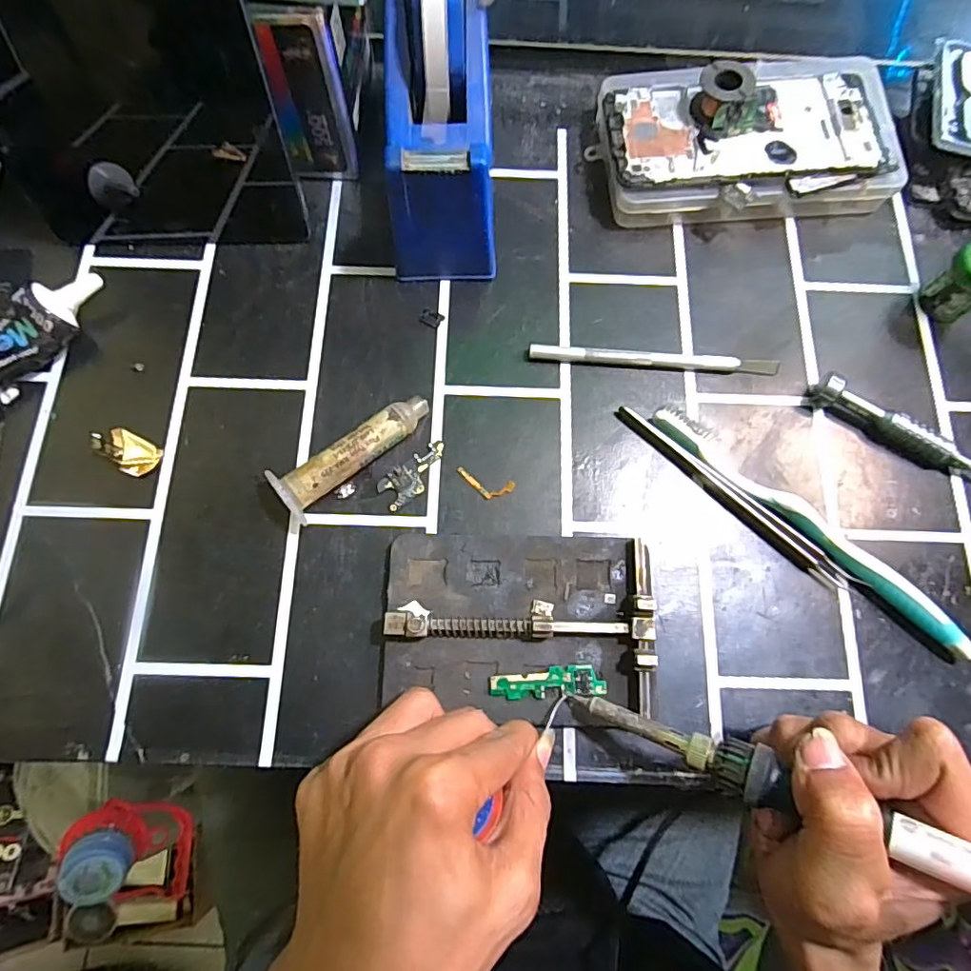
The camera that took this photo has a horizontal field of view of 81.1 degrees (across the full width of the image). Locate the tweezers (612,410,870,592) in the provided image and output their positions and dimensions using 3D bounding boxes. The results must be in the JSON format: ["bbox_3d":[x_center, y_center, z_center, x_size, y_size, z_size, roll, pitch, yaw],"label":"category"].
[{"bbox_3d":[0.130,0.006,0.296,0.144,0.009,0.011,39,77,9],"label":"tweezers"}]

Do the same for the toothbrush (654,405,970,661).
[{"bbox_3d":[0.163,0.020,0.291,0.184,0.013,0.015,40,77,9],"label":"toothbrush"}]

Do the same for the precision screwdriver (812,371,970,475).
[{"bbox_3d":[0.230,-0.027,0.305,0.109,0.018,0.018,31,76,7],"label":"precision screwdriver"}]

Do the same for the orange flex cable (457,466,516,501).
[{"bbox_3d":[-0.001,0.000,0.299,0.031,0.004,0.013,16,74,3],"label":"orange flex cable"}]

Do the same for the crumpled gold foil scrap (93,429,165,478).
[{"bbox_3d":[-0.188,-0.019,0.295,0.033,0.005,0.018,30,70,-8],"label":"crumpled gold foil scrap"}]

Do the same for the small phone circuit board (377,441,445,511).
[{"bbox_3d":[-0.037,-0.006,0.300,0.041,0.004,0.019,-35,78,-10],"label":"small phone circuit board"}]

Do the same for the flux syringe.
[{"bbox_3d":[-0.068,-0.018,0.294,0.087,0.021,0.024,-43,79,-12],"label":"flux syringe"}]

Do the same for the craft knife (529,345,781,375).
[{"bbox_3d":[0.096,-0.071,0.320,0.139,0.009,0.010,2,74,-1],"label":"craft knife"}]

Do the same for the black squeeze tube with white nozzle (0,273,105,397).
[{"bbox_3d":[-0.254,-0.083,0.305,0.040,0.028,0.099,42,77,10],"label":"black squeeze tube with white nozzle"}]

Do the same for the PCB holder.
[{"bbox_3d":[0.016,0.066,0.270,0.124,0.018,0.085,2,74,-1],"label":"PCB holder"}]

